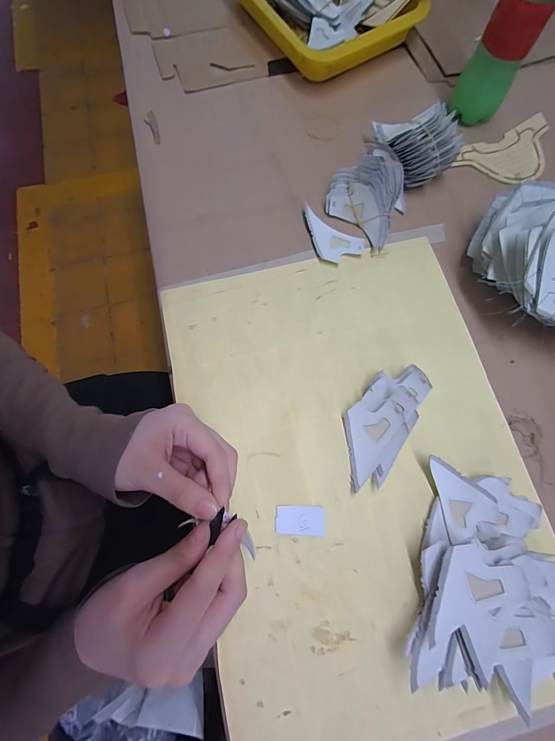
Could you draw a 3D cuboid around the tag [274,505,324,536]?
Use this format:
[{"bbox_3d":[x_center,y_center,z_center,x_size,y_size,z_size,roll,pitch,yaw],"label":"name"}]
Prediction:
[{"bbox_3d":[0.020,0.138,0.301,0.044,0.004,0.025,-1,74,1],"label":"tag"}]

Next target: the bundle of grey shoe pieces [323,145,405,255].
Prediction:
[{"bbox_3d":[0.113,-0.208,0.378,0.094,0.044,0.095,42,79,12],"label":"bundle of grey shoe pieces"}]

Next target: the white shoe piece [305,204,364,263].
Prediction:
[{"bbox_3d":[0.057,-0.153,0.382,0.080,0.011,0.042,35,78,10],"label":"white shoe piece"}]

